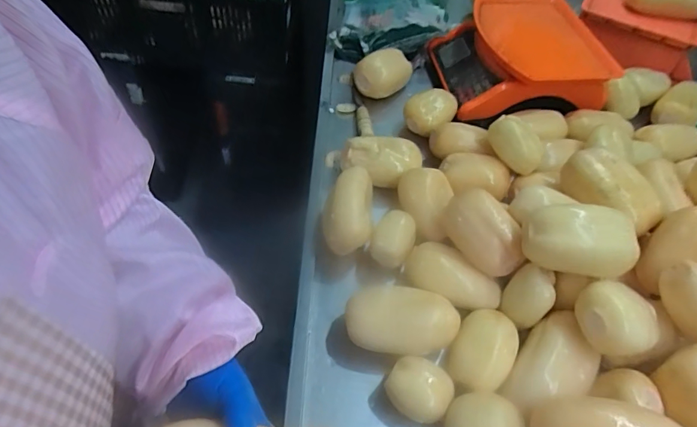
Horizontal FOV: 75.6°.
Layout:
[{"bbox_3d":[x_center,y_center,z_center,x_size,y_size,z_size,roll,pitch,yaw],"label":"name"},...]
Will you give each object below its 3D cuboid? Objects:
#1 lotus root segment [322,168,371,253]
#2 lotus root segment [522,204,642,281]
[{"bbox_3d":[0.004,-0.014,0.662,0.075,0.056,0.141,7,51,0],"label":"lotus root segment"},{"bbox_3d":[0.273,0.027,0.533,0.121,0.061,0.077,9,51,1],"label":"lotus root segment"}]

